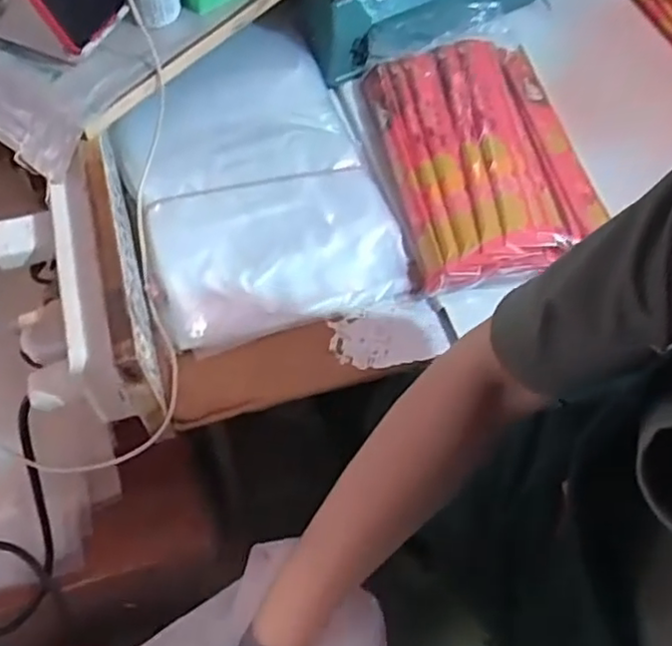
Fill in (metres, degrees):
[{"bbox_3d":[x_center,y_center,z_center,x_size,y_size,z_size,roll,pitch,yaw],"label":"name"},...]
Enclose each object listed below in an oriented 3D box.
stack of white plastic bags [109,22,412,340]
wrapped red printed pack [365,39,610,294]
[{"bbox_3d":[-0.073,-0.143,0.617,0.229,0.059,0.304,-14,61,-13],"label":"stack of white plastic bags"},{"bbox_3d":[0.133,-0.160,0.628,0.168,0.058,0.264,-7,60,-9],"label":"wrapped red printed pack"}]

